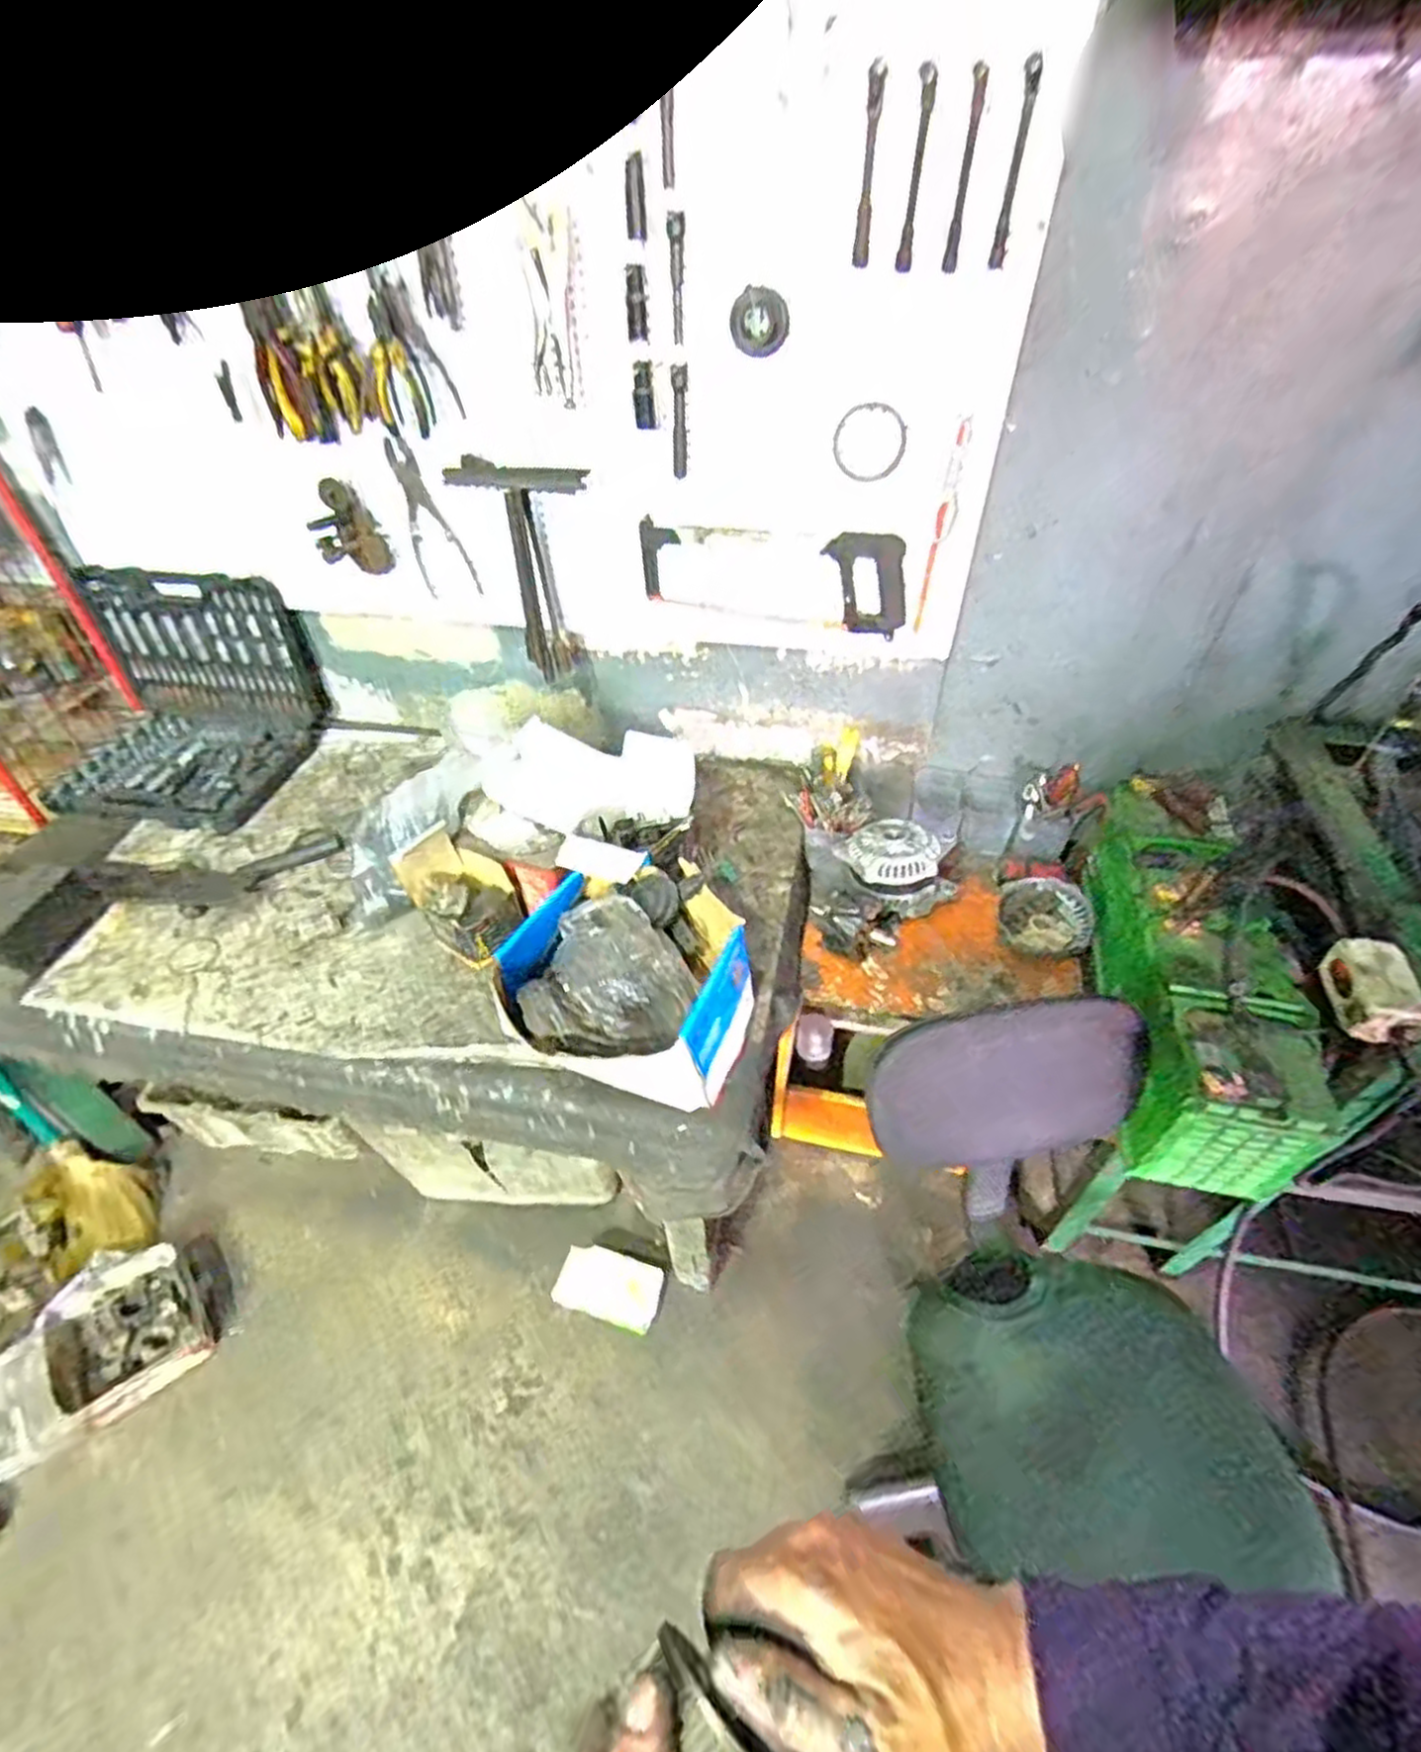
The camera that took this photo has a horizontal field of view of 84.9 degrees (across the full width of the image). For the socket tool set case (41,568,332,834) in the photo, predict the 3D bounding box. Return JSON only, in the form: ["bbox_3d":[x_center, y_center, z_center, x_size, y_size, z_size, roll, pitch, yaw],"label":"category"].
[{"bbox_3d":[-0.956,-0.312,1.346,0.390,0.285,0.342,3,46,4],"label":"socket tool set case"}]

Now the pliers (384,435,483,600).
[{"bbox_3d":[-0.434,-0.543,1.192,0.090,0.243,0.008,0,52,10],"label":"pliers"}]

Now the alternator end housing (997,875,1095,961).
[{"bbox_3d":[0.525,0.062,1.227,0.146,0.060,0.154,18,49,18],"label":"alternator end housing"}]

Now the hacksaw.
[{"bbox_3d":[0.091,-0.443,1.161,0.402,0.151,0.033,9,46,10],"label":"hacksaw"}]

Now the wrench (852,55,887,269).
[{"bbox_3d":[0.164,-0.731,0.805,0.017,0.156,0.018,3,46,4],"label":"wrench"}]

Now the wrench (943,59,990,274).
[{"bbox_3d":[0.259,-0.714,0.790,0.016,0.154,0.016,7,46,7],"label":"wrench"}]

